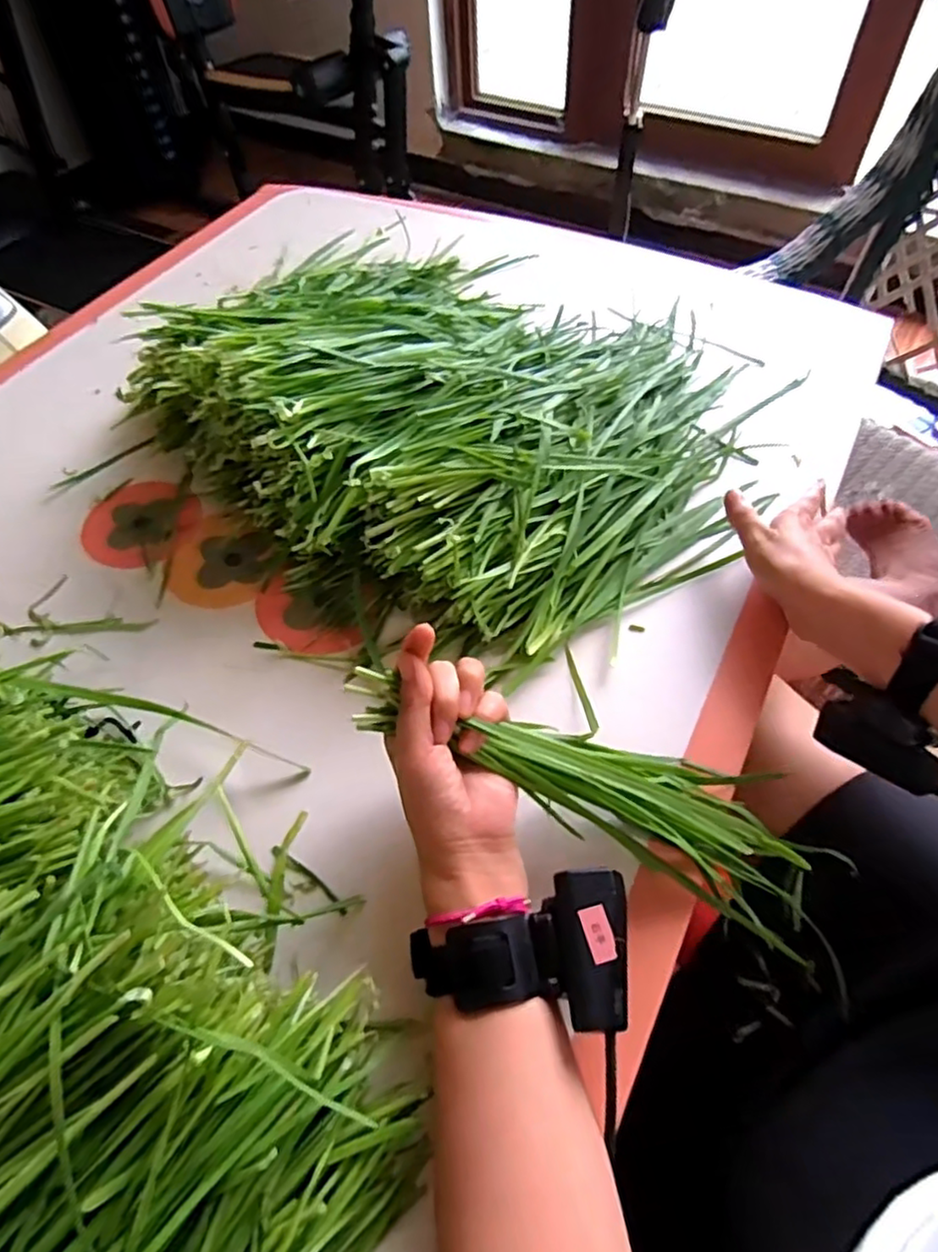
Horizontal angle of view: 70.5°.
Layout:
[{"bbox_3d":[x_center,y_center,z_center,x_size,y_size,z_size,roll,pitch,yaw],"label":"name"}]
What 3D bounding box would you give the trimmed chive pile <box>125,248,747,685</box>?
[{"bbox_3d":[-0.010,-0.218,0.559,0.501,0.109,0.426,30,62,21],"label":"trimmed chive pile"}]

